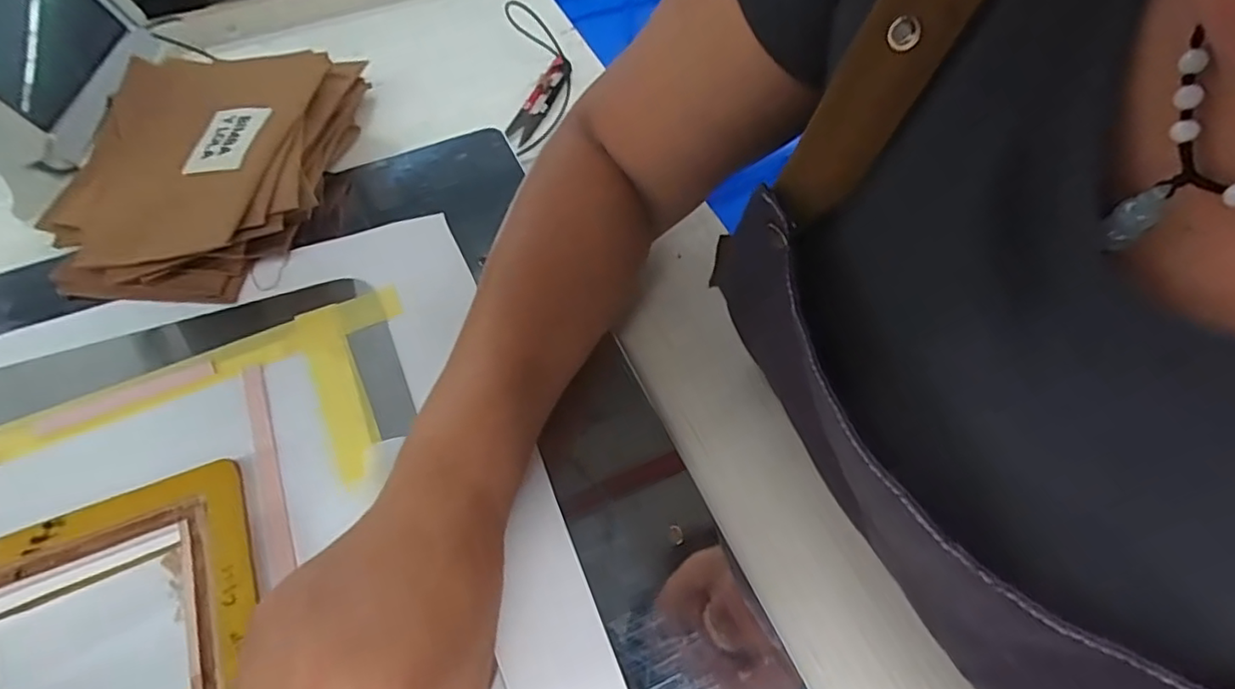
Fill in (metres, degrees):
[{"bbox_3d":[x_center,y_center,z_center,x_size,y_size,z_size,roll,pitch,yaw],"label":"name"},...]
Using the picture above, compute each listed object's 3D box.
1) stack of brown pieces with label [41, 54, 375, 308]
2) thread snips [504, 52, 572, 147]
[{"bbox_3d":[-0.281,-0.137,0.426,0.169,0.052,0.239,-1,59,-1],"label":"stack of brown pieces with label"},{"bbox_3d":[-0.065,-0.205,0.508,0.022,0.010,0.097,18,60,10],"label":"thread snips"}]

